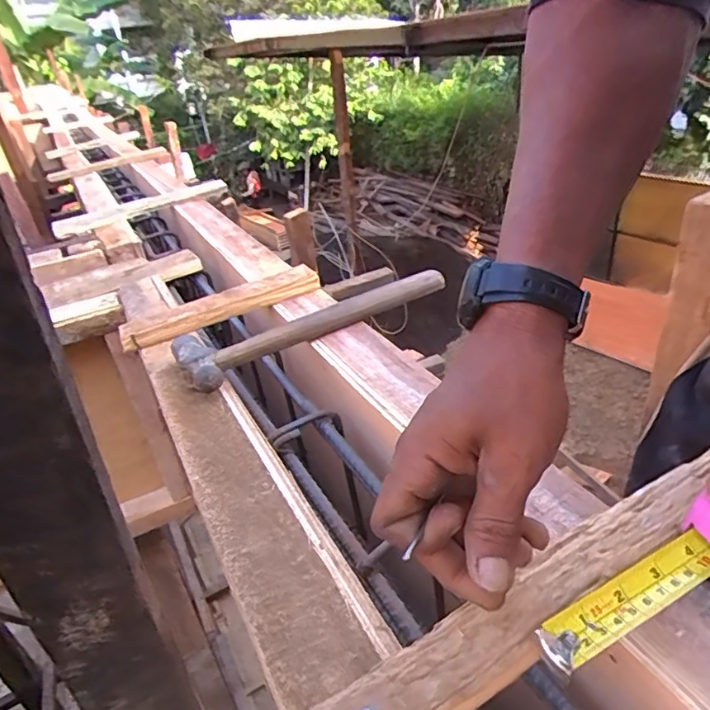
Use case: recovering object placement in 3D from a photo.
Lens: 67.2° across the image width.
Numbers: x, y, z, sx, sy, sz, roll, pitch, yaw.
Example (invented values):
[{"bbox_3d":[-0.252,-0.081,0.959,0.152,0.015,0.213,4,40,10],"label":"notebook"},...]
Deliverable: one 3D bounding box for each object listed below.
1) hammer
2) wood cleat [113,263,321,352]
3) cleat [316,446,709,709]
[{"bbox_3d":[-0.041,-0.045,0.590,0.313,0.028,0.086,-27,36,-28],"label":"hammer"},{"bbox_3d":[-0.159,-0.061,0.649,0.242,0.029,0.035,-23,34,-23],"label":"wood cleat"},{"bbox_3d":[0.161,0.104,0.313,0.427,0.020,0.041,-24,35,-23],"label":"cleat"}]

